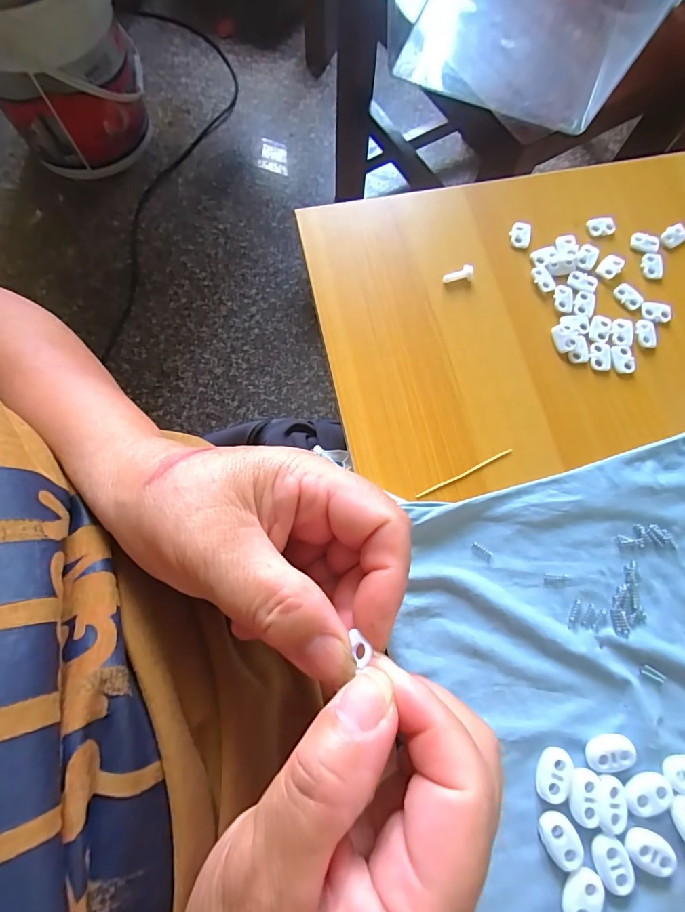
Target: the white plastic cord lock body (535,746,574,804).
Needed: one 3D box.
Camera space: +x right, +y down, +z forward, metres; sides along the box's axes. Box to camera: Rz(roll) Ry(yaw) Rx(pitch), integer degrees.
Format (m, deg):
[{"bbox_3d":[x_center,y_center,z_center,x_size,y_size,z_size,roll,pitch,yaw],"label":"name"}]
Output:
[{"bbox_3d":[0.100,0.150,0.198,0.015,0.004,0.023,21,75,4],"label":"white plastic cord lock body"}]

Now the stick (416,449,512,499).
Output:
[{"bbox_3d":[0.069,0.009,0.238,0.062,0.004,0.004,-25,77,-8],"label":"stick"}]

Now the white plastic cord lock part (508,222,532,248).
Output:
[{"bbox_3d":[0.119,-0.148,0.281,0.014,0.004,0.017,12,74,1],"label":"white plastic cord lock part"}]

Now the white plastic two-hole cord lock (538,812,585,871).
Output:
[{"bbox_3d":[0.099,0.174,0.189,0.015,0.004,0.022,-27,77,-9],"label":"white plastic two-hole cord lock"}]

